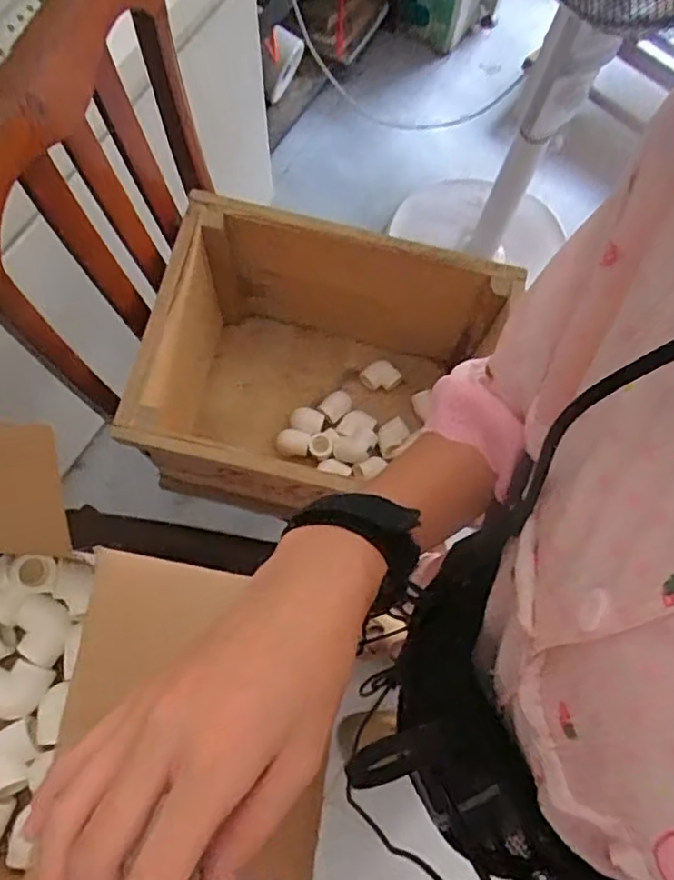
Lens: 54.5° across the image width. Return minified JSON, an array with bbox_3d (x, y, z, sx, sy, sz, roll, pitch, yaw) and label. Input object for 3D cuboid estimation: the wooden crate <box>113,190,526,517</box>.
[{"bbox_3d":[-0.019,-0.068,0.846,0.393,0.274,0.313,12,73,2],"label":"wooden crate"}]

